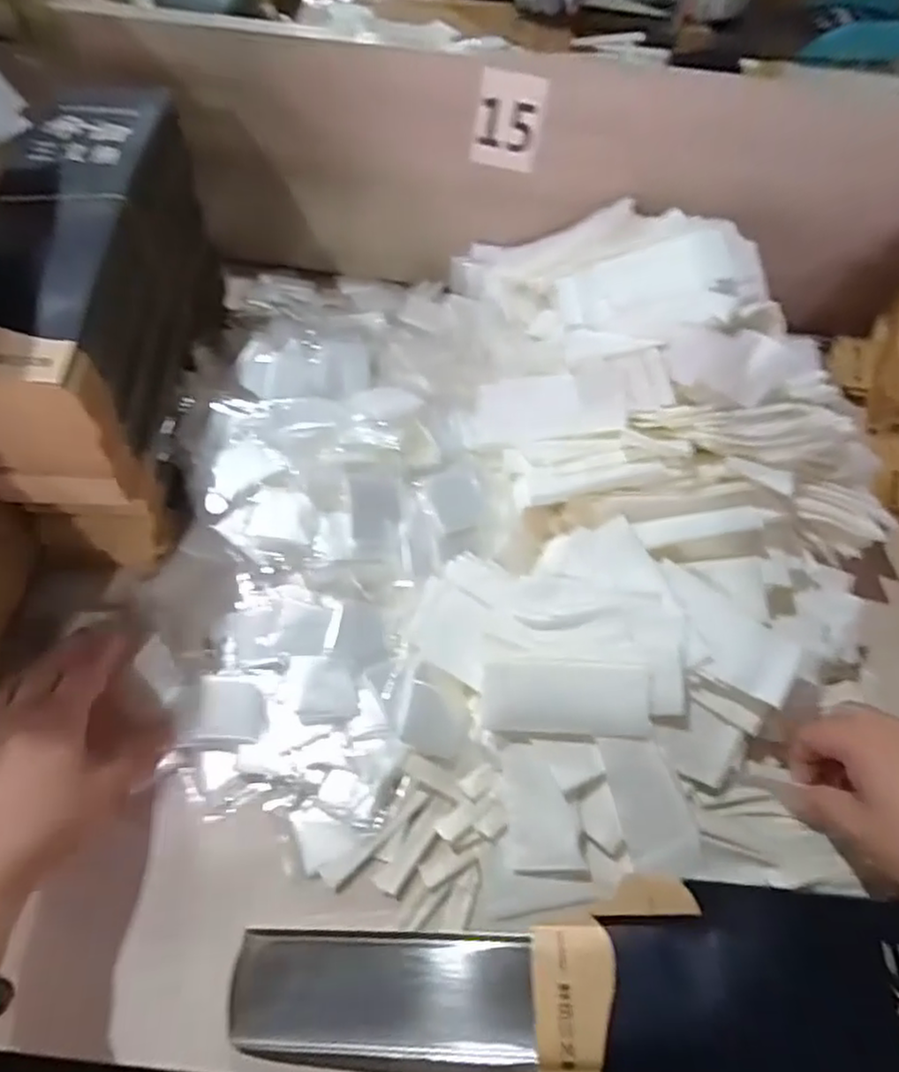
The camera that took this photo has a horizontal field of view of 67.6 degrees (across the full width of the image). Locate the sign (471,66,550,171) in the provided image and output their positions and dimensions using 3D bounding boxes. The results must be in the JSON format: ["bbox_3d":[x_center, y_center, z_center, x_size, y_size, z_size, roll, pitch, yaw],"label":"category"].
[{"bbox_3d":[0.046,-0.323,0.524,0.052,0.068,0.008,15,55,3],"label":"sign"}]

